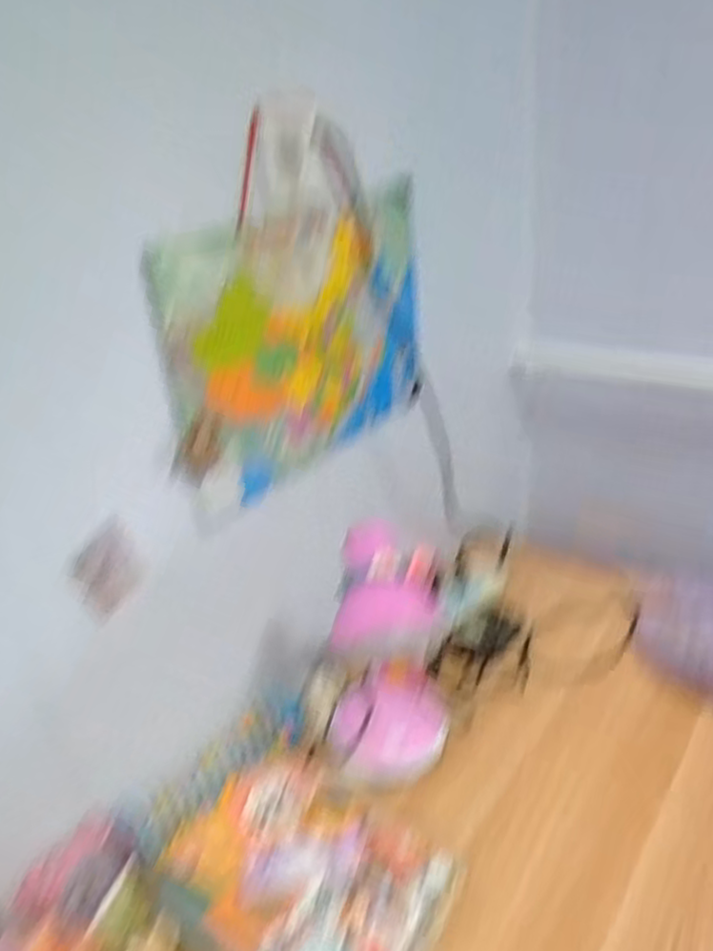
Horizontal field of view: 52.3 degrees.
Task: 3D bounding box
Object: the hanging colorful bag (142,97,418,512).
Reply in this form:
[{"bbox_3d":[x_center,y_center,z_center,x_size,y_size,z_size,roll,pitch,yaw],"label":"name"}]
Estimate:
[{"bbox_3d":[-0.052,-0.189,0.807,0.068,0.365,0.404,12,30,33],"label":"hanging colorful bag"}]

